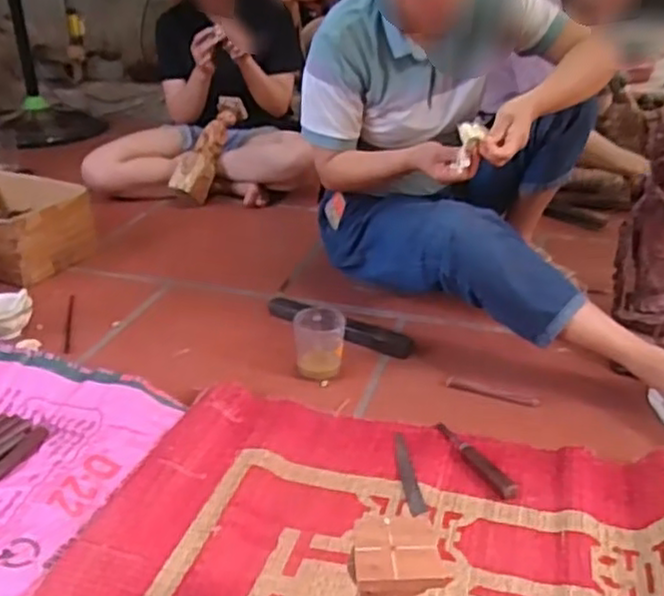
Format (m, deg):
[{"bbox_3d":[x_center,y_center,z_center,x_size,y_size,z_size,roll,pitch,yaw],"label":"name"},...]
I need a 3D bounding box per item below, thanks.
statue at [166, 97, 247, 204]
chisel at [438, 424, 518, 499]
[{"bbox_3d":[-0.329,-0.397,1.891,0.094,0.084,0.290,19,77,29],"label":"statue"},{"bbox_3d":[0.197,0.220,0.998,0.028,0.020,0.170,-16,34,-25],"label":"chisel"}]

